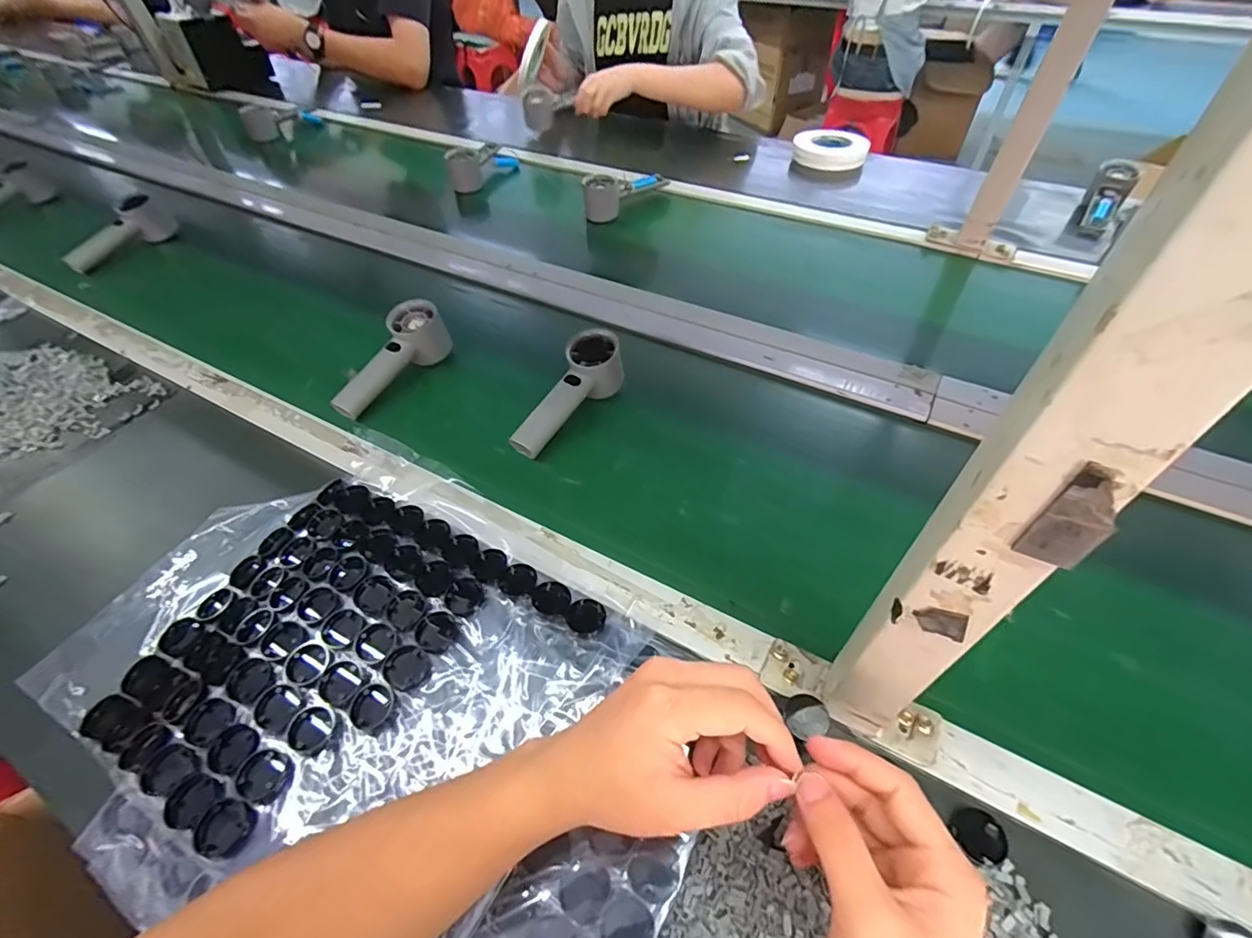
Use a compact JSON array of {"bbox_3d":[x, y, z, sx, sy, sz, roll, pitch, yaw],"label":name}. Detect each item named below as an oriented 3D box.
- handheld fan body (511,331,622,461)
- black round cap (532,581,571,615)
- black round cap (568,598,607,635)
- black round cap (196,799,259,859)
[{"bbox_3d":[-0.063,-0.076,0.592,0.054,0.051,0.160,29,74,24],"label":"handheld fan body"},{"bbox_3d":[-0.058,0.102,0.426,0.030,0.012,0.024,24,54,21],"label":"black round cap"},{"bbox_3d":[-0.030,0.114,0.418,0.029,0.009,0.025,24,54,21],"label":"black round cap"},{"bbox_3d":[-0.248,0.222,0.335,0.033,0.004,0.030,-1,49,1],"label":"black round cap"}]

